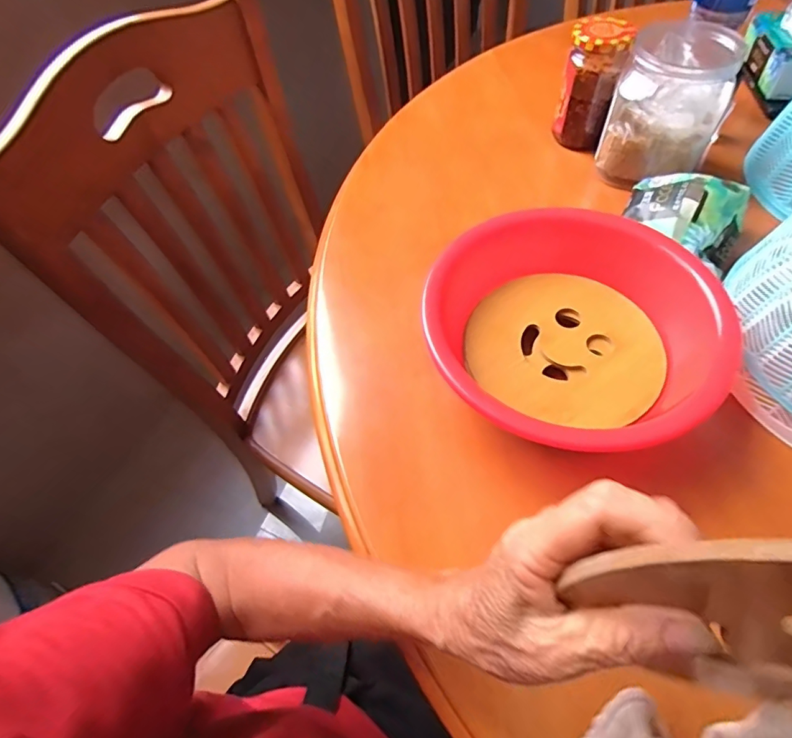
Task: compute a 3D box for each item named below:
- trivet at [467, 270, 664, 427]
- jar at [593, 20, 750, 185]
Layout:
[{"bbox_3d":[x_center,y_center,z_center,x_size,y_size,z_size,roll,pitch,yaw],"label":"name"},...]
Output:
[{"bbox_3d":[0.143,-0.021,0.414,0.155,0.015,0.143,-2,56,3],"label":"trivet"},{"bbox_3d":[0.293,-0.283,0.525,0.106,0.128,0.111,23,60,18],"label":"jar"}]

